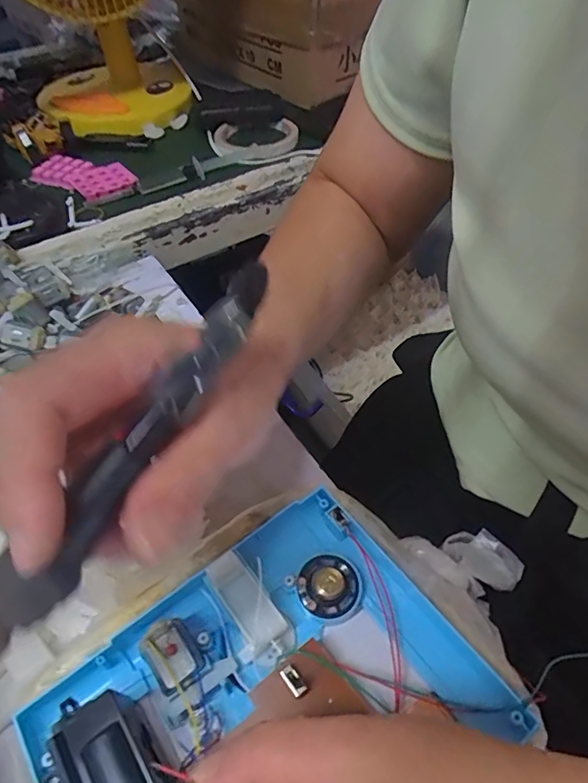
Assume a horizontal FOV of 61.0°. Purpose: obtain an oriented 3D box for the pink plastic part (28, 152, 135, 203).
[{"bbox_3d":[-0.227,-0.235,0.543,0.113,0.015,0.068,29,57,23],"label":"pink plastic part"}]

